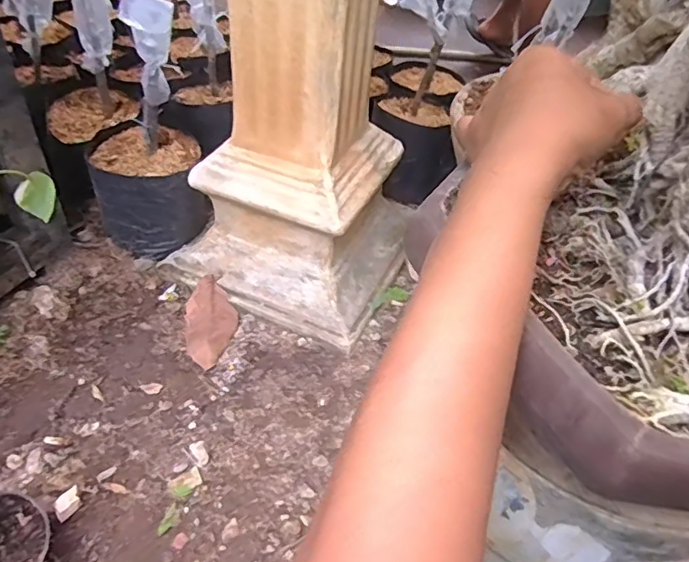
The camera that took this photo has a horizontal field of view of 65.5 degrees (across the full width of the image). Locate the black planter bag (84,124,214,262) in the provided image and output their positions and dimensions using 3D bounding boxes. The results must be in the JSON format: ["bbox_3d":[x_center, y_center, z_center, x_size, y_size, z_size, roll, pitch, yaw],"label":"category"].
[{"bbox_3d":[-0.313,-0.148,0.867,0.159,0.141,0.169,-13,49,-19],"label":"black planter bag"}]

